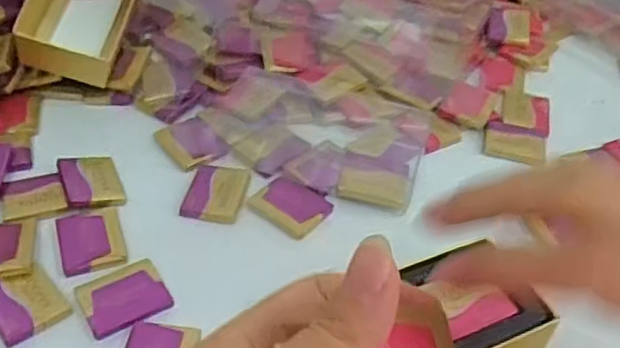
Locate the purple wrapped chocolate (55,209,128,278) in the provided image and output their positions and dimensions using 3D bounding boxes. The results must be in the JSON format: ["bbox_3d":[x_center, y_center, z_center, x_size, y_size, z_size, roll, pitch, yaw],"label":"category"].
[{"bbox_3d":[-0.116,0.035,0.346,0.032,0.004,0.043,-13,45,-18],"label":"purple wrapped chocolate"}]

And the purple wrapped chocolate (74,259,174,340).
[{"bbox_3d":[-0.091,0.059,0.320,0.040,0.004,0.035,-22,48,-26],"label":"purple wrapped chocolate"}]

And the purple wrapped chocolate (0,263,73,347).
[{"bbox_3d":[-0.138,0.061,0.314,0.032,0.004,0.039,-28,51,-31],"label":"purple wrapped chocolate"}]

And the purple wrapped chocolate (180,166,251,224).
[{"bbox_3d":[-0.054,0.009,0.376,0.032,0.004,0.043,8,42,5],"label":"purple wrapped chocolate"}]

